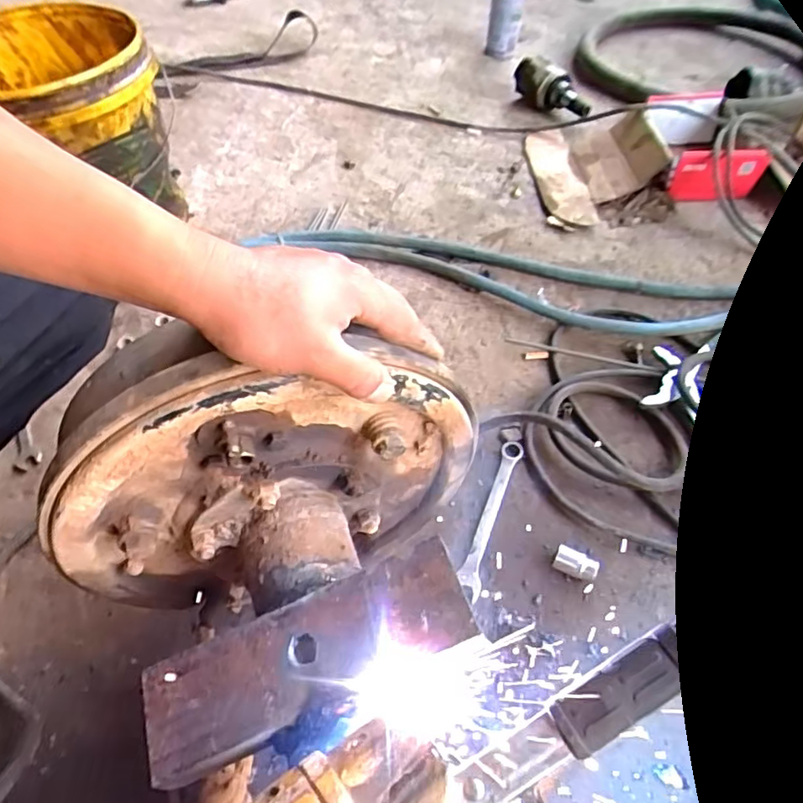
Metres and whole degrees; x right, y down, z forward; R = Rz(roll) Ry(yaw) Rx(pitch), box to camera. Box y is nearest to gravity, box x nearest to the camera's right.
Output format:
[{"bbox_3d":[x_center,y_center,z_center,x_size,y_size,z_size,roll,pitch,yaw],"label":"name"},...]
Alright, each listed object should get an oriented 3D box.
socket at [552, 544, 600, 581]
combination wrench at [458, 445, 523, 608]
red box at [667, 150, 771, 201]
[{"bbox_3d":[0.166,0.155,0.562,0.041,0.019,0.019,23,58,19],"label":"socket"},{"bbox_3d":[0.093,0.116,0.611,0.023,0.007,0.178,16,56,15],"label":"combination wrench"},{"bbox_3d":[0.461,-0.323,0.859,0.124,0.079,0.027,-3,53,1],"label":"red box"}]

